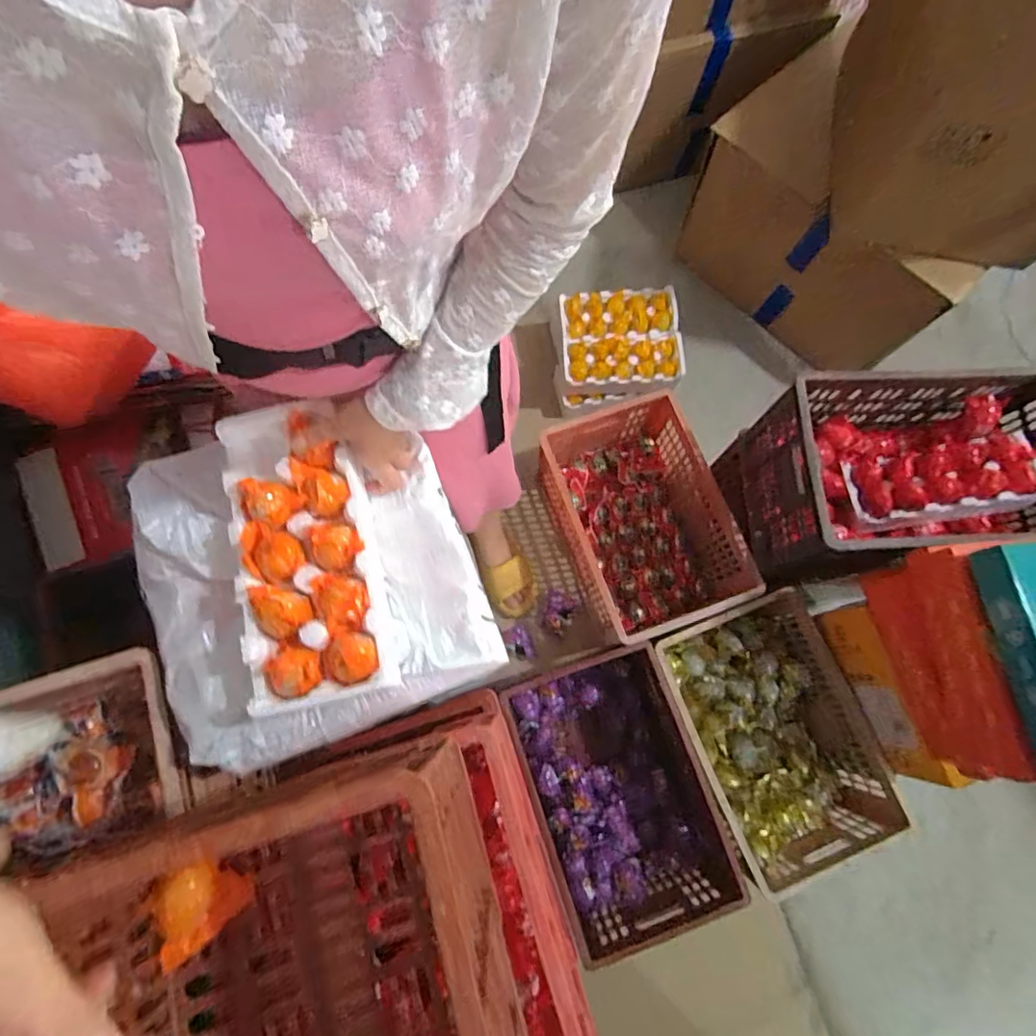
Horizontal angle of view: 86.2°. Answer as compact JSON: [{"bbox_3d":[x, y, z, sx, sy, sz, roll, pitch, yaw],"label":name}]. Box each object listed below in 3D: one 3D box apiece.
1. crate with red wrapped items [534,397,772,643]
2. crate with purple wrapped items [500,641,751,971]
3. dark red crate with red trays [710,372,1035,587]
[{"bbox_3d":[0.265,0.003,1.228,0.317,0.213,0.482,-20,76,-6],"label":"crate with red wrapped items"},{"bbox_3d":[0.192,0.531,1.102,0.311,0.217,0.483,-18,76,-6],"label":"crate with purple wrapped items"},{"bbox_3d":[0.702,-0.078,1.052,0.488,0.286,0.333,-8,75,-3],"label":"dark red crate with red trays"}]

